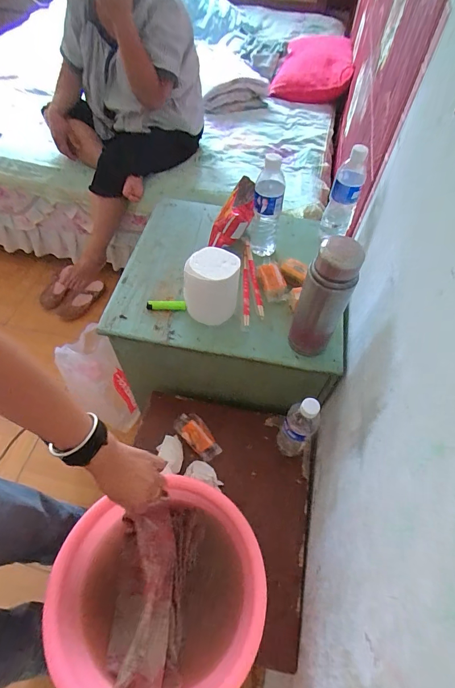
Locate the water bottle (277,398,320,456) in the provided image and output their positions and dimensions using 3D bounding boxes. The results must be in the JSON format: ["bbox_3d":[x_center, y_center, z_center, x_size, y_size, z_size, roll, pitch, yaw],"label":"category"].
[{"bbox_3d":[0.138,0.167,0.711,0.060,0.218,0.060,16,59,11],"label":"water bottle"}]

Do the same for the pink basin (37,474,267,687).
[{"bbox_3d":[-0.102,0.393,0.570,0.316,0.124,0.302,-19,59,-12],"label":"pink basin"}]

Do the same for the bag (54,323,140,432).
[{"bbox_3d":[-0.416,0.122,1.159,0.167,0.066,0.342,-30,103,-18],"label":"bag"}]

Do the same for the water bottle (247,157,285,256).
[{"bbox_3d":[0.084,-0.288,0.773,0.065,0.217,0.068,7,57,5],"label":"water bottle"}]

